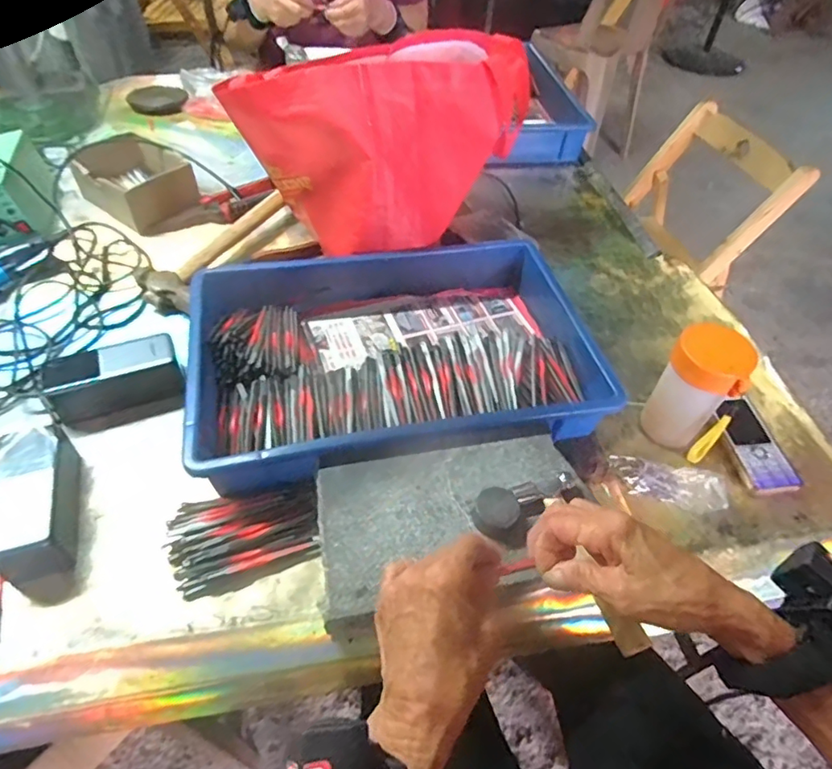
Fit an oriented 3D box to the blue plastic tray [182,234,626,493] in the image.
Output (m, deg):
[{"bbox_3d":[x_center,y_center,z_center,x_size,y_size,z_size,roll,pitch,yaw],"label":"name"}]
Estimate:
[{"bbox_3d":[-0.026,-0.042,0.619,0.416,0.076,0.289,-9,50,-11],"label":"blue plastic tray"}]

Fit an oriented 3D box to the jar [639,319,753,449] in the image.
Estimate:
[{"bbox_3d":[0.283,0.007,0.560,0.068,0.142,0.059,31,54,22],"label":"jar"}]

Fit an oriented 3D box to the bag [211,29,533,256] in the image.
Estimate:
[{"bbox_3d":[-0.036,-0.329,0.706,0.236,0.188,0.304,31,54,22],"label":"bag"}]

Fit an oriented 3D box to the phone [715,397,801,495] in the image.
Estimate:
[{"bbox_3d":[0.367,0.066,0.591,0.048,0.015,0.117,-2,49,-5],"label":"phone"}]

